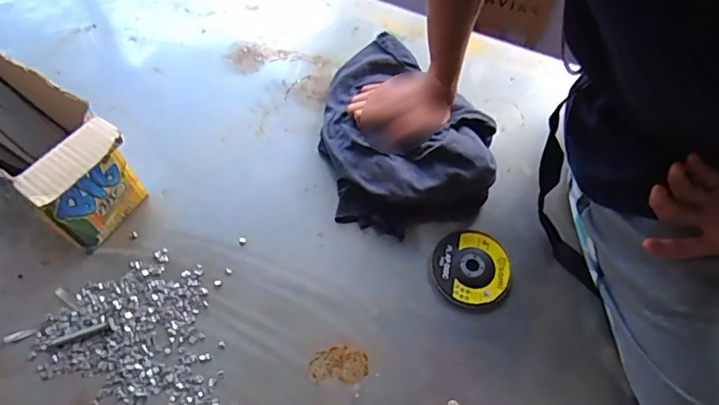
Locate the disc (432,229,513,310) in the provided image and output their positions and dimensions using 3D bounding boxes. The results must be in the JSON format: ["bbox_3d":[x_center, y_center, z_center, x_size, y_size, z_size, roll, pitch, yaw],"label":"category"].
[{"bbox_3d":[0.130,0.075,0.586,0.089,0.010,0.089,1,62,-1],"label":"disc"}]

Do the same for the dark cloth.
[{"bbox_3d":[0.061,-0.103,0.653,0.211,0.060,0.285,8,62,3],"label":"dark cloth"}]

